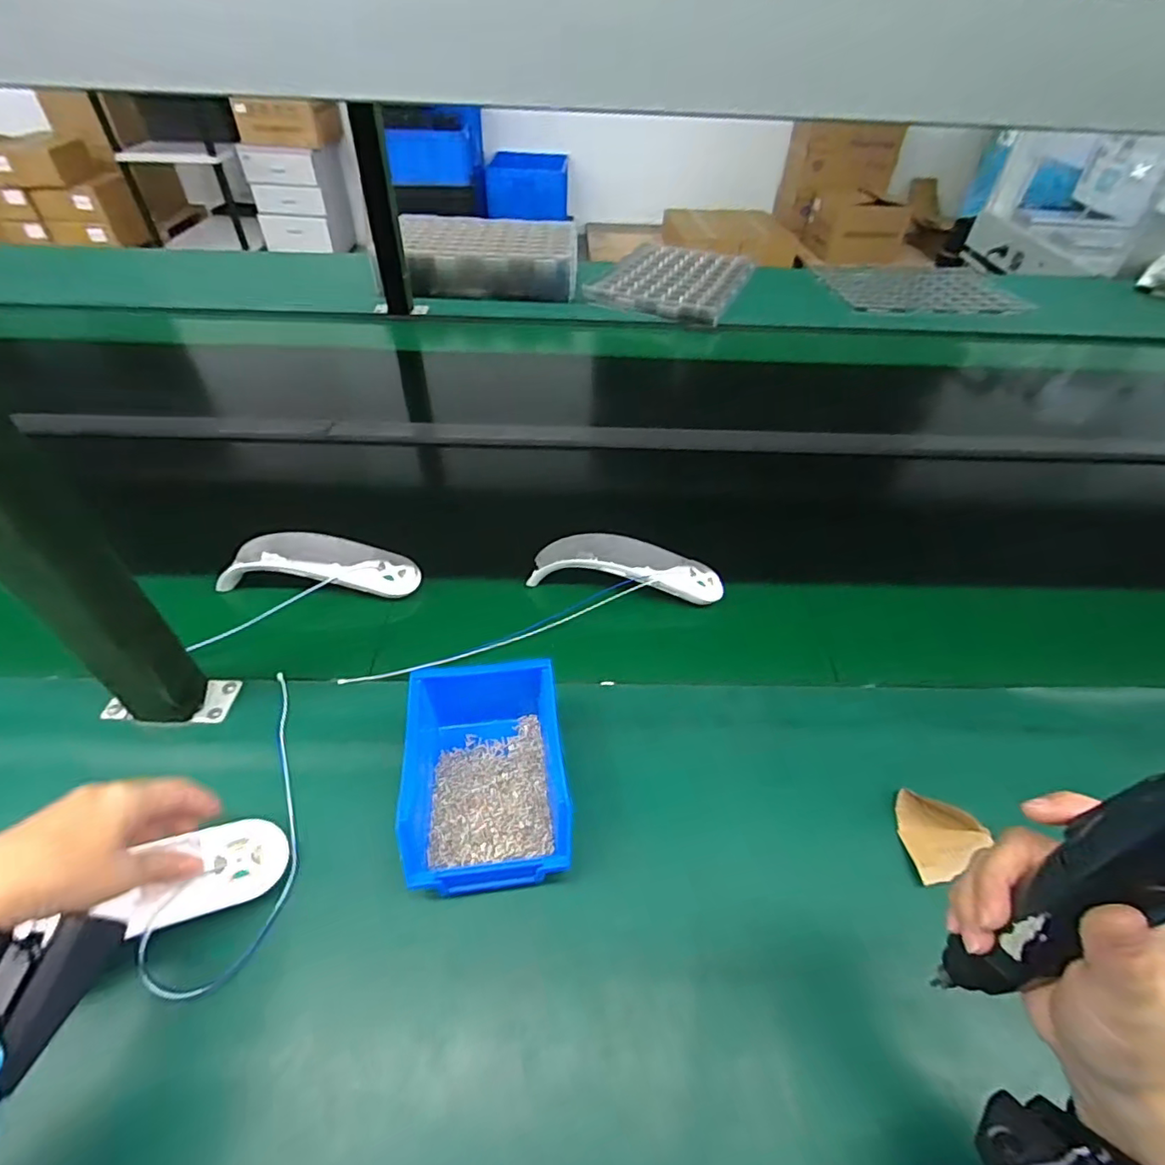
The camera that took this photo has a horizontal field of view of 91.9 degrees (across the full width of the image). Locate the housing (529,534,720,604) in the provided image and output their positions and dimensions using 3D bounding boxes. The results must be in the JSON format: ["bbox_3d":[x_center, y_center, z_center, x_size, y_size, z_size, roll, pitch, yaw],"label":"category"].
[{"bbox_3d":[0.046,-0.018,0.593,0.195,0.035,0.063,5,47,4],"label":"housing"}]

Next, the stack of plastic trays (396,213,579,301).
[{"bbox_3d":[-0.194,-0.706,1.199,0.362,0.093,0.285,-1,47,-2],"label":"stack of plastic trays"}]

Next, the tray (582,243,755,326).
[{"bbox_3d":[0.206,-0.649,1.205,0.281,0.035,0.347,20,50,18],"label":"tray"}]

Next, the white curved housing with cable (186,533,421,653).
[{"bbox_3d":[-0.269,-0.015,0.580,0.196,0.051,0.051,2,47,2],"label":"white curved housing with cable"}]

